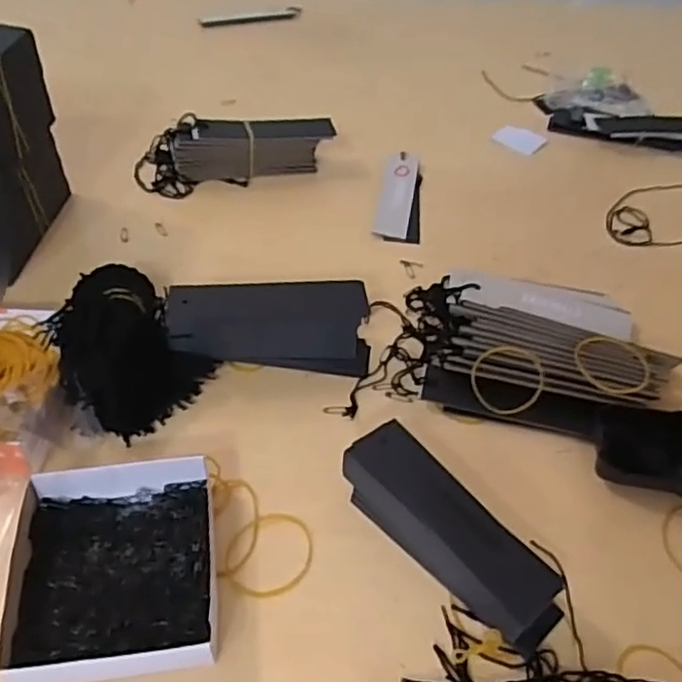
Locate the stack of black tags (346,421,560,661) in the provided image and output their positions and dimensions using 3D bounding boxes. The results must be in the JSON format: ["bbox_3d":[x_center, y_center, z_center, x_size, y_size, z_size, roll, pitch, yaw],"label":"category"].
[{"bbox_3d":[0.058,0.104,0.359,0.037,0.038,0.131,-31,57,-29],"label":"stack of black tags"}]

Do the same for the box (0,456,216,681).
[{"bbox_3d":[-0.117,0.116,0.349,0.097,0.023,0.111,-5,48,-10],"label":"box"}]

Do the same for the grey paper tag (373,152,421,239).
[{"bbox_3d":[0.051,-0.132,0.599,0.032,0.010,0.115,9,47,4],"label":"grey paper tag"}]

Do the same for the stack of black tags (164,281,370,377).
[{"bbox_3d":[-0.046,-0.009,0.449,0.132,0.062,0.016,0,21,-11],"label":"stack of black tags"}]

